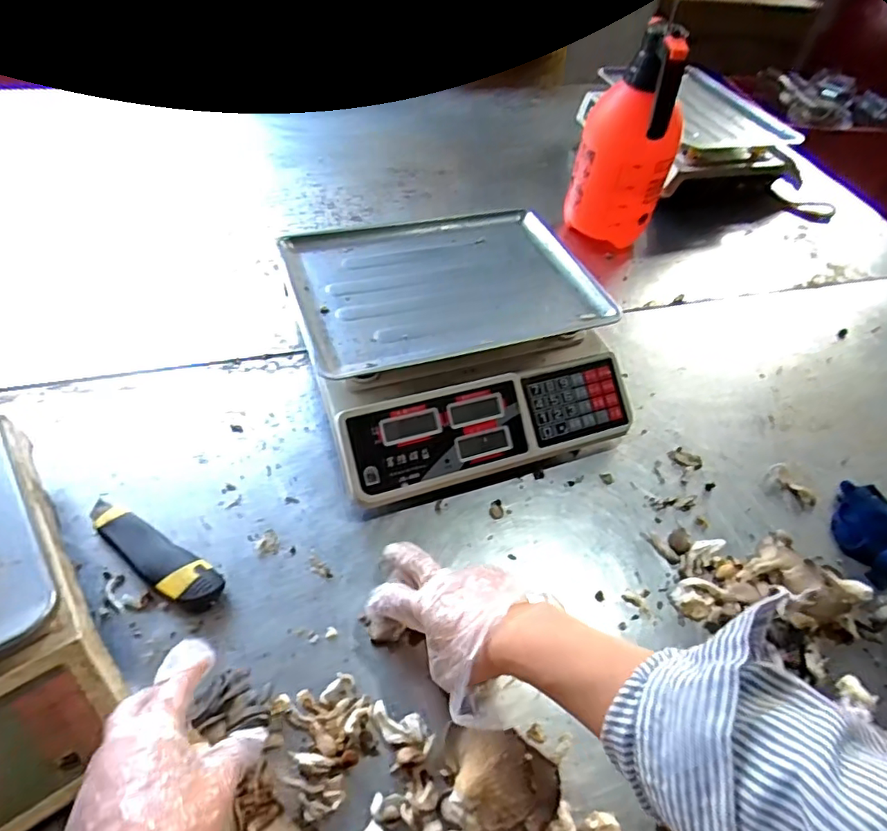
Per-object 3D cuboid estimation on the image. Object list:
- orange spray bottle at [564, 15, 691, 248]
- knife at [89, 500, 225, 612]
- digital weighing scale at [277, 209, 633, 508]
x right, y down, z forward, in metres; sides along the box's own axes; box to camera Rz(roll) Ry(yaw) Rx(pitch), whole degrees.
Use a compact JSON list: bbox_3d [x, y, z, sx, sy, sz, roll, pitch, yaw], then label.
[{"bbox_3d":[0.266,-0.384,0.804,0.099,0.288,0.118,-30,59,-27],"label":"orange spray bottle"},{"bbox_3d":[-0.263,0.120,0.491,0.152,0.020,0.038,27,53,16],"label":"knife"},{"bbox_3d":[0.011,-0.089,0.635,0.324,0.118,0.320,-14,53,-17],"label":"digital weighing scale"}]

